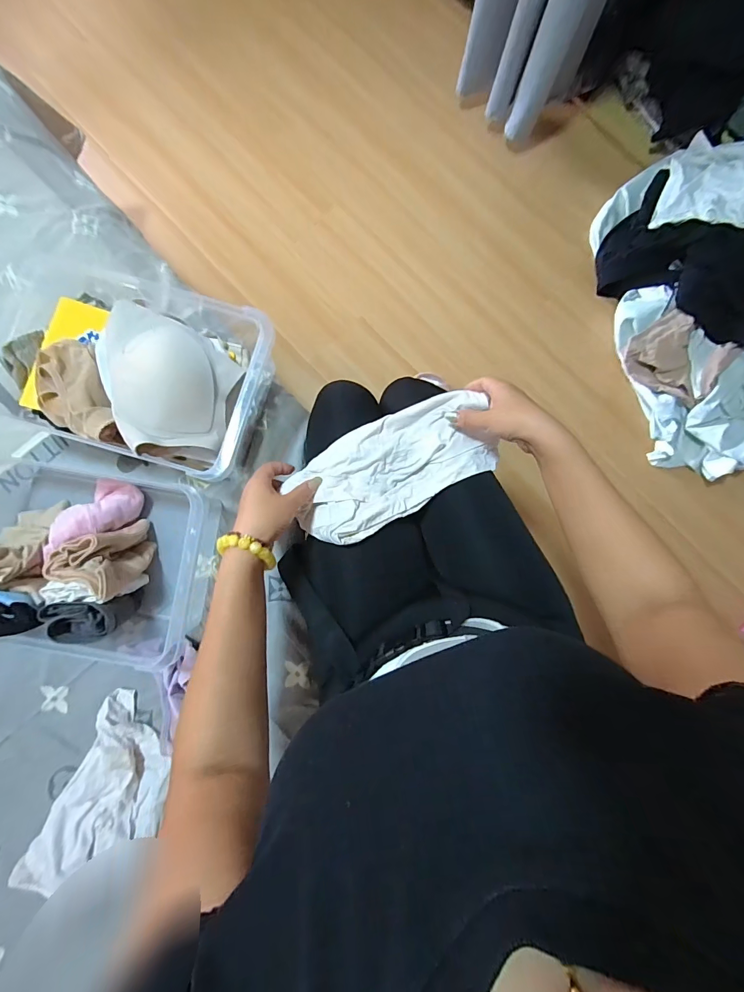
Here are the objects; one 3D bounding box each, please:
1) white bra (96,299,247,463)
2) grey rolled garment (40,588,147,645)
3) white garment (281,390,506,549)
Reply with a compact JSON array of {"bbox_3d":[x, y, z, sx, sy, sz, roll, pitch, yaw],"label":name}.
[{"bbox_3d":[-0.272,-0.144,0.518,0.177,0.070,0.180,10,85,1],"label":"white bra"},{"bbox_3d":[-0.372,0.163,0.539,0.084,0.104,0.053,-8,85,-1],"label":"grey rolled garment"},{"bbox_3d":[0.034,-0.042,0.518,0.277,0.038,0.125,-30,85,-11],"label":"white garment"}]

